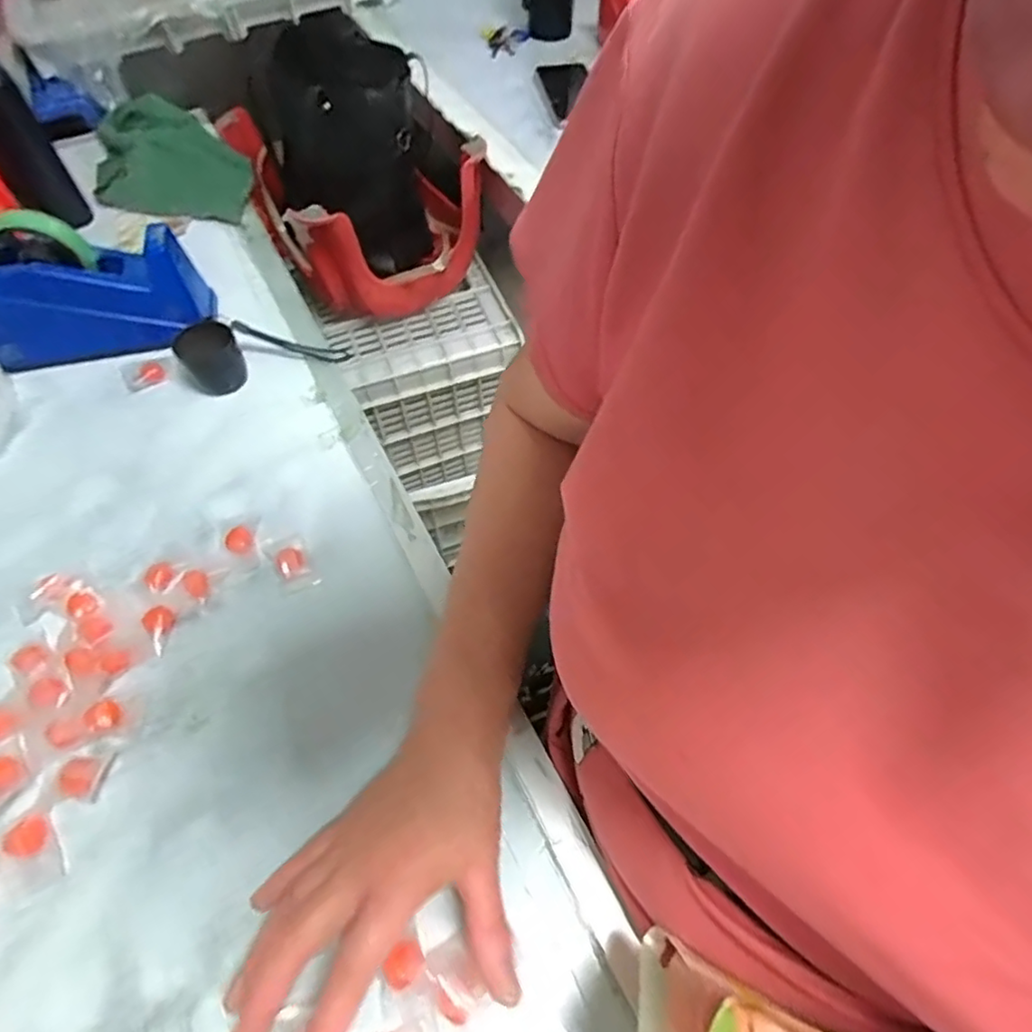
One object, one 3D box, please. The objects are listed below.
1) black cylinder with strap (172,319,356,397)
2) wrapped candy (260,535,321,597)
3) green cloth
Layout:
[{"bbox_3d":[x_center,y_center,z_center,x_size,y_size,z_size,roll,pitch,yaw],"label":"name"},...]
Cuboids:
[{"bbox_3d":[-0.245,-0.155,0.586,0.150,0.057,0.047,-14,56,-31],"label":"black cylinder with strap"},{"bbox_3d":[-0.173,0.034,0.461,0.027,0.011,0.052,-27,60,-17],"label":"wrapped candy"},{"bbox_3d":[-0.452,-0.457,0.811,0.184,0.114,0.172,-11,57,-7],"label":"green cloth"}]

